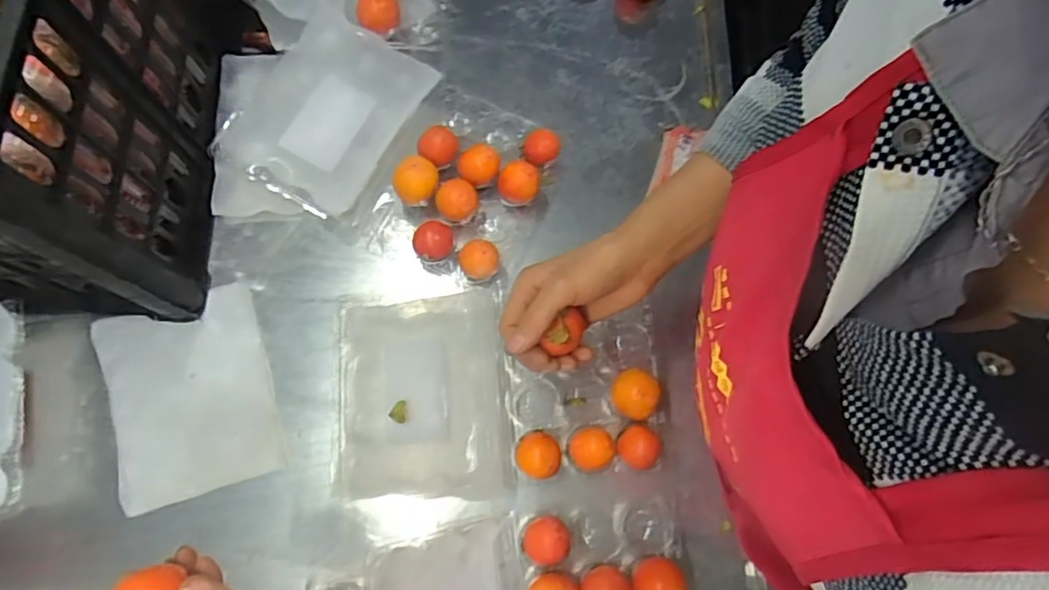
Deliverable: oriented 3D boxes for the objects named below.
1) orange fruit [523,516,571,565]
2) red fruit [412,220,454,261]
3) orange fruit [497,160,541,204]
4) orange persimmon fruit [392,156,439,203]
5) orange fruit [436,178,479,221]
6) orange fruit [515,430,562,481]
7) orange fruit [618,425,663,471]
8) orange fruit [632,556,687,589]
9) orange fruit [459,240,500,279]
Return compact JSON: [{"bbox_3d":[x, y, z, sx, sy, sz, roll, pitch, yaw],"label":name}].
[{"bbox_3d":[0.019,0.218,0.537,0.040,0.045,0.037,0,74,-2],"label":"orange fruit"},{"bbox_3d":[-0.092,-0.052,0.611,0.038,0.031,0.040,-5,74,-3],"label":"red fruit"},{"bbox_3d":[-0.006,-0.112,0.625,0.042,0.047,0.033,5,73,0],"label":"orange fruit"},{"bbox_3d":[-0.110,-0.115,0.617,0.043,0.044,0.045,0,74,-2],"label":"orange persimmon fruit"},{"bbox_3d":[-0.069,-0.095,0.625,0.044,0.038,0.038,-9,74,-4],"label":"orange fruit"},{"bbox_3d":[0.012,0.149,0.562,0.040,0.038,0.042,-11,74,-5],"label":"orange fruit"},{"bbox_3d":[0.107,0.145,0.571,0.039,0.035,0.038,0,74,-2],"label":"orange fruit"},{"bbox_3d":[0.117,0.255,0.532,0.043,0.048,0.039,-12,74,-5],"label":"orange fruit"},{"bbox_3d":[-0.045,-0.032,0.603,0.038,0.043,0.035,-9,74,-4],"label":"orange fruit"}]

